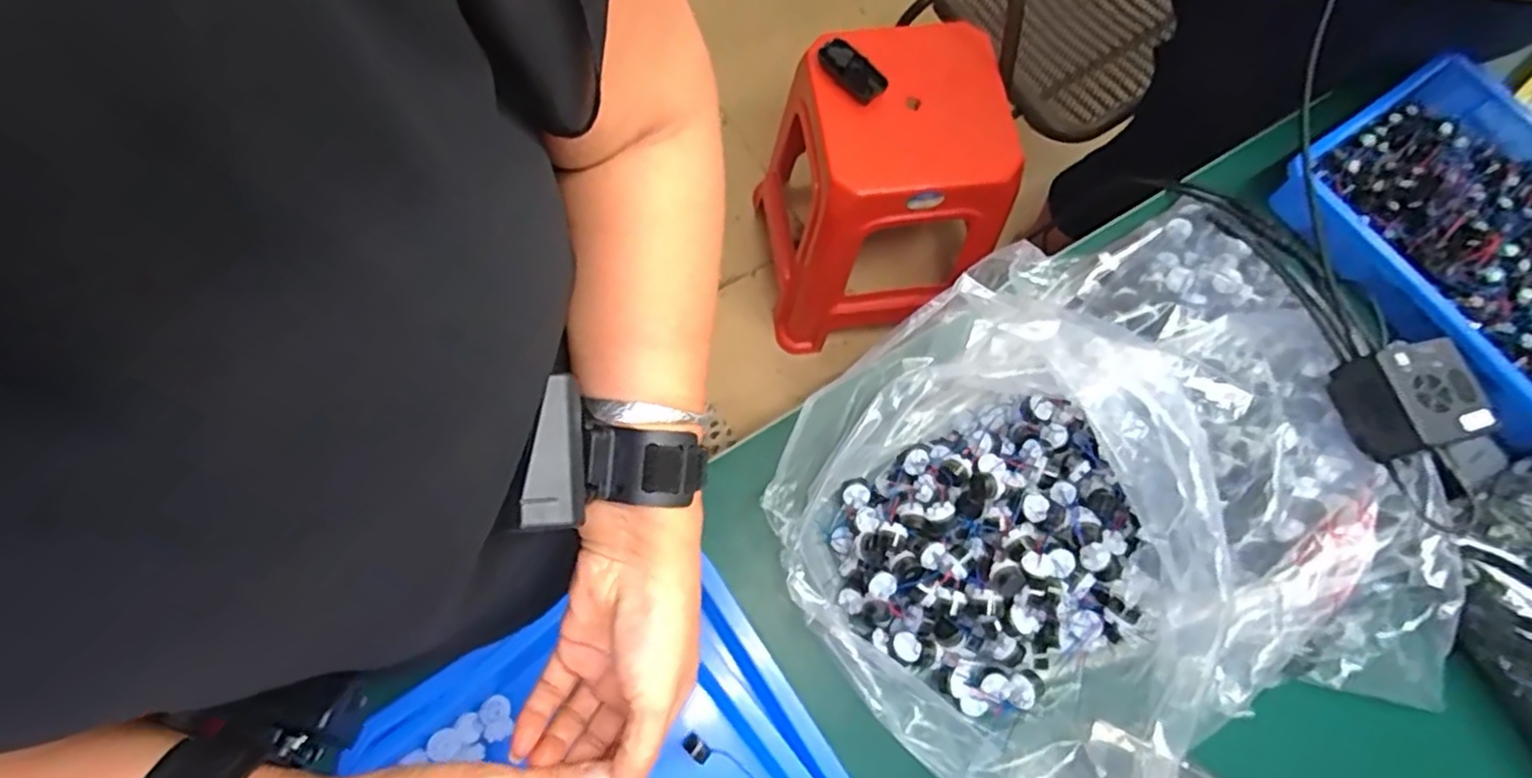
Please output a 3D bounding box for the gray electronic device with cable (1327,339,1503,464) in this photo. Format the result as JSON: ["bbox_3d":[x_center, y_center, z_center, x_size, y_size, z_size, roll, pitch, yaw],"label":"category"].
[{"bbox_3d":[0.481,0.008,0.531,0.083,0.042,0.079,-16,74,-7],"label":"gray electronic device with cable"}]

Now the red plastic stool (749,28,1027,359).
[{"bbox_3d":[0.184,-0.329,1.226,0.341,0.435,0.334,-8,73,-4],"label":"red plastic stool"}]

